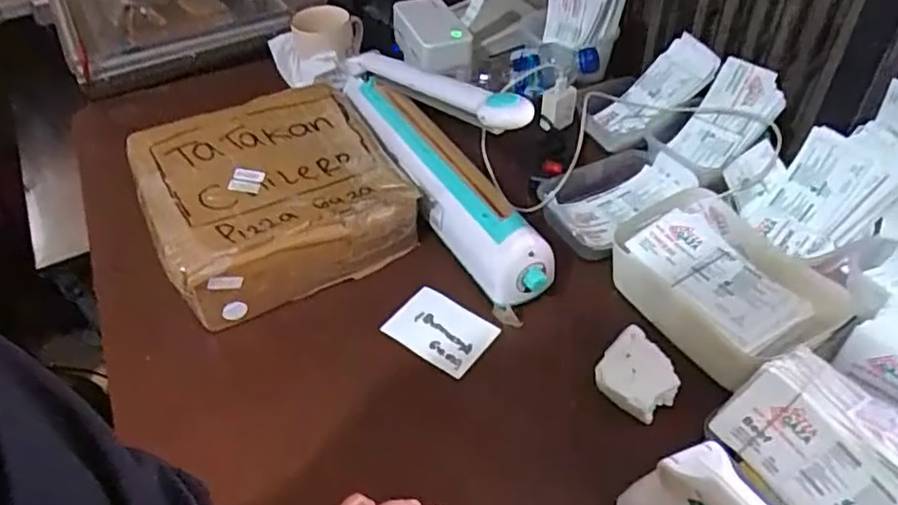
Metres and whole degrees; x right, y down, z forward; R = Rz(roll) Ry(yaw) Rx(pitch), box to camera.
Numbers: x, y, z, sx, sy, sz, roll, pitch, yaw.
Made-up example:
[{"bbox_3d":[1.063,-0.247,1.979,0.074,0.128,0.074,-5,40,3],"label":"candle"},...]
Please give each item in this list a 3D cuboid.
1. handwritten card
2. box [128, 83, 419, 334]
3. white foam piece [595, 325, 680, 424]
[{"bbox_3d":[-0.008,0.080,0.686,0.101,0.009,0.075,29,51,24],"label":"handwritten card"},{"bbox_3d":[-0.197,-0.066,0.754,0.255,0.112,0.236,-24,49,-18],"label":"box"},{"bbox_3d":[0.176,0.112,0.613,0.068,0.029,0.069,33,57,31],"label":"white foam piece"}]

